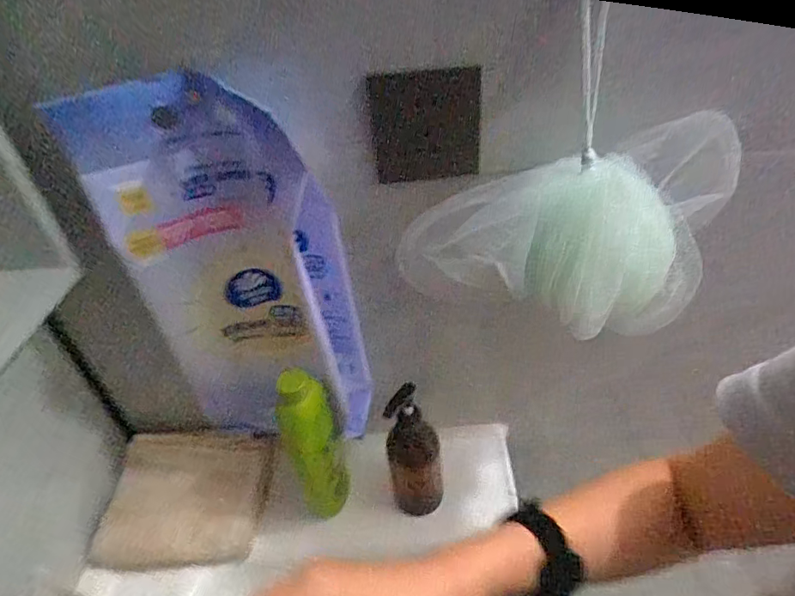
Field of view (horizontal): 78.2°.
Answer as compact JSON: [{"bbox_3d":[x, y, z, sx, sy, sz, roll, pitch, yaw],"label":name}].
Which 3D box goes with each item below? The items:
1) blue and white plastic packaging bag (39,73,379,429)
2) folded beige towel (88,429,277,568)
[{"bbox_3d":[-0.146,-0.002,0.464,0.196,0.368,0.048,-4,38,4],"label":"blue and white plastic packaging bag"},{"bbox_3d":[-0.236,0.227,0.568,0.186,0.066,0.133,-7,38,-1],"label":"folded beige towel"}]

